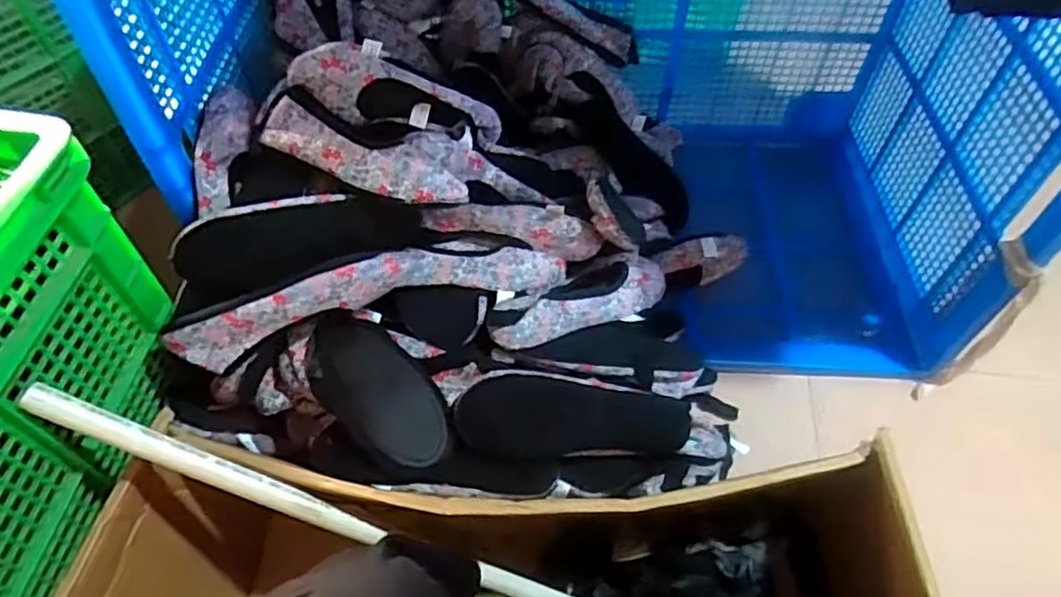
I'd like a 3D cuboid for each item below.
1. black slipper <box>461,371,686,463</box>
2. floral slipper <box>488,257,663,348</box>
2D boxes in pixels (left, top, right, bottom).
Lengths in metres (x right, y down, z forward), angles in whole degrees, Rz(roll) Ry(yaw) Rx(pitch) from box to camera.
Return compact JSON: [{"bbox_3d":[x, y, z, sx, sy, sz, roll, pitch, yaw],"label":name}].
[{"bbox_3d":[0.051,0.133,0.760,0.261,0.035,0.087,5,91,-12],"label":"black slipper"},{"bbox_3d":[0.064,0.000,0.857,0.252,0.061,0.074,-23,58,-16],"label":"floral slipper"}]

